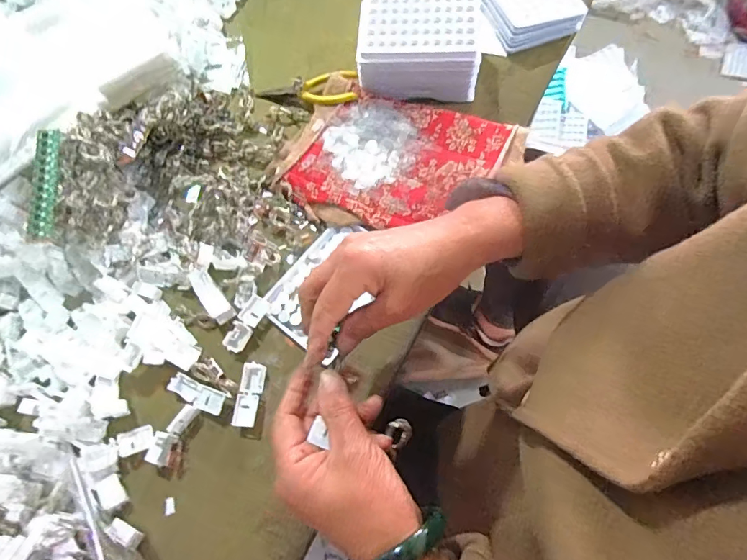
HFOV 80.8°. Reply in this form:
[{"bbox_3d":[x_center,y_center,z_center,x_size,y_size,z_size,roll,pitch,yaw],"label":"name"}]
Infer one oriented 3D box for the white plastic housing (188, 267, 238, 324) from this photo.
[{"bbox_3d":[-0.157,0.014,0.425,0.019,0.019,0.054,-37,72,-11],"label":"white plastic housing"}]

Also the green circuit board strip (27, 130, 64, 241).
[{"bbox_3d":[-0.309,-0.091,0.413,0.020,0.010,0.117,-9,69,0],"label":"green circuit board strip"}]

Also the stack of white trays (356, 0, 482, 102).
[{"bbox_3d":[0.052,-0.259,0.490,0.131,0.064,0.090,2,69,4],"label":"stack of white trays"}]

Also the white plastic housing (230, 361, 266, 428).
[{"bbox_3d":[-0.112,0.103,0.395,0.021,0.012,0.055,2,69,4],"label":"white plastic housing"}]

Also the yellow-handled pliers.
[{"bbox_3d":[-0.077,-0.222,0.513,0.122,0.020,0.050,1,68,20],"label":"yellow-handled pliers"}]

